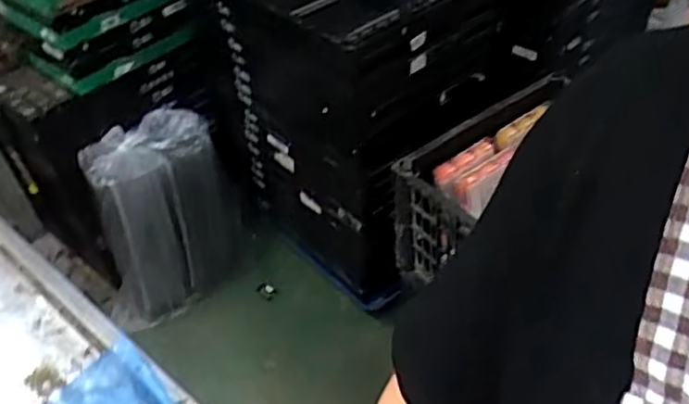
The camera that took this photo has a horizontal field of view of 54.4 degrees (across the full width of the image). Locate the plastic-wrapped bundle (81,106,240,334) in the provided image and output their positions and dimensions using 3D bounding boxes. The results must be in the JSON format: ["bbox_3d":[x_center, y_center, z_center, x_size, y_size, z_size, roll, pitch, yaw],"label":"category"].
[{"bbox_3d":[-0.443,0.053,1.639,0.345,0.500,0.156,-26,46,-22],"label":"plastic-wrapped bundle"}]

